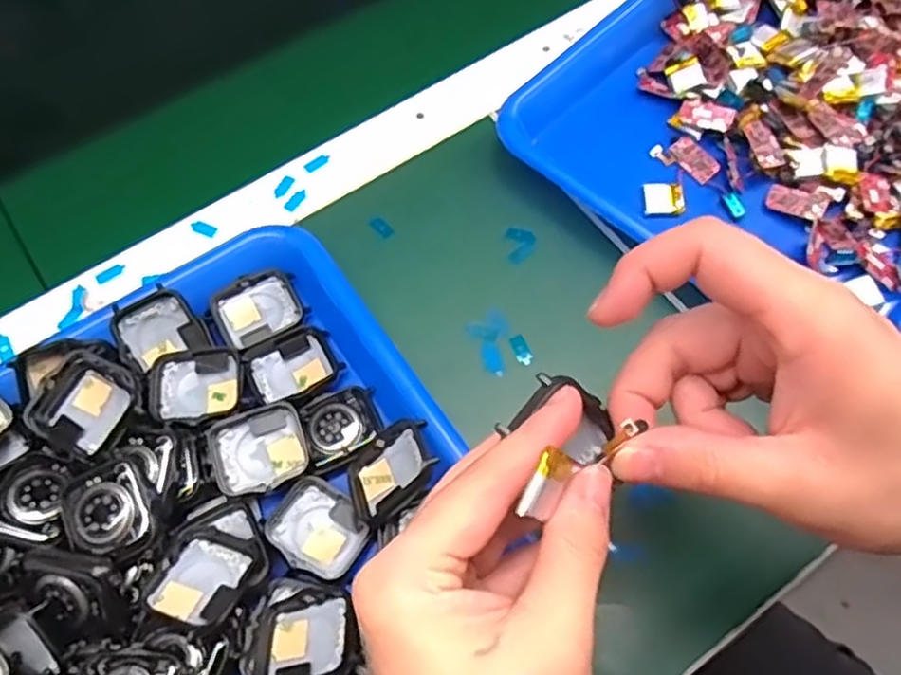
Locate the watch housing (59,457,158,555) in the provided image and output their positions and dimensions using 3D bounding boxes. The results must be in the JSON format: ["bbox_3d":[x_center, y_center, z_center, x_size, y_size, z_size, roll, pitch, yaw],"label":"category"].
[{"bbox_3d":[-0.143,0.073,0.293,0.034,0.014,0.037,-27,66,-11],"label":"watch housing"}]

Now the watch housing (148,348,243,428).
[{"bbox_3d":[-0.122,0.024,0.337,0.043,0.009,0.039,-14,64,-5],"label":"watch housing"}]

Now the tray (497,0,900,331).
[{"bbox_3d":[0.224,-0.148,0.416,0.328,0.036,0.250,-41,70,-16],"label":"tray"}]

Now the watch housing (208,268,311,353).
[{"bbox_3d":[-0.099,-0.014,0.362,0.043,0.011,0.036,-28,66,-11],"label":"watch housing"}]

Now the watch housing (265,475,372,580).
[{"bbox_3d":[-0.058,0.085,0.314,0.041,0.013,0.035,26,68,14],"label":"watch housing"}]

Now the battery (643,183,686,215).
[{"bbox_3d":[0.121,-0.079,0.396,0.022,0.004,0.020,-3,64,1],"label":"battery"}]

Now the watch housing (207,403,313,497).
[{"bbox_3d":[-0.088,0.052,0.323,0.044,0.009,0.037,-21,65,-8],"label":"watch housing"}]

